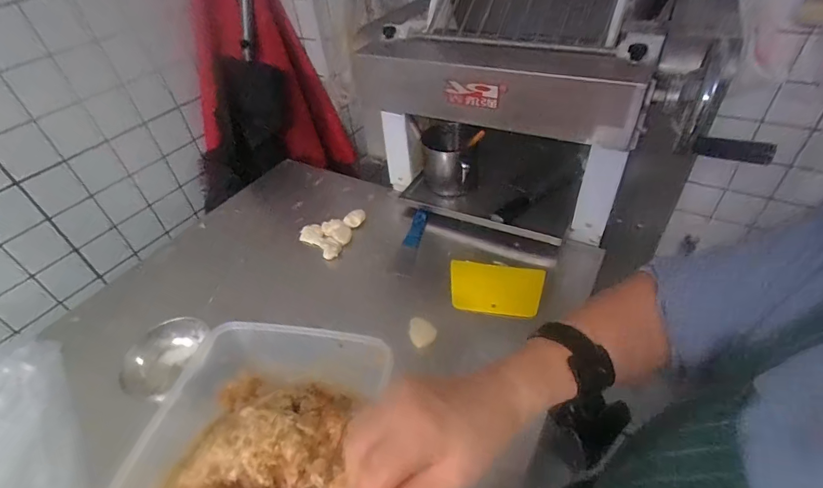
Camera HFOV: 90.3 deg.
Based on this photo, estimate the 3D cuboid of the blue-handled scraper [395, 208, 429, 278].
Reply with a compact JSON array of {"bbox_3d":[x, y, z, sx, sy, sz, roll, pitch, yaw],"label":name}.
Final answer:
[{"bbox_3d":[0.002,-0.005,0.826,0.035,0.009,0.152,11,67,18],"label":"blue-handled scraper"}]

